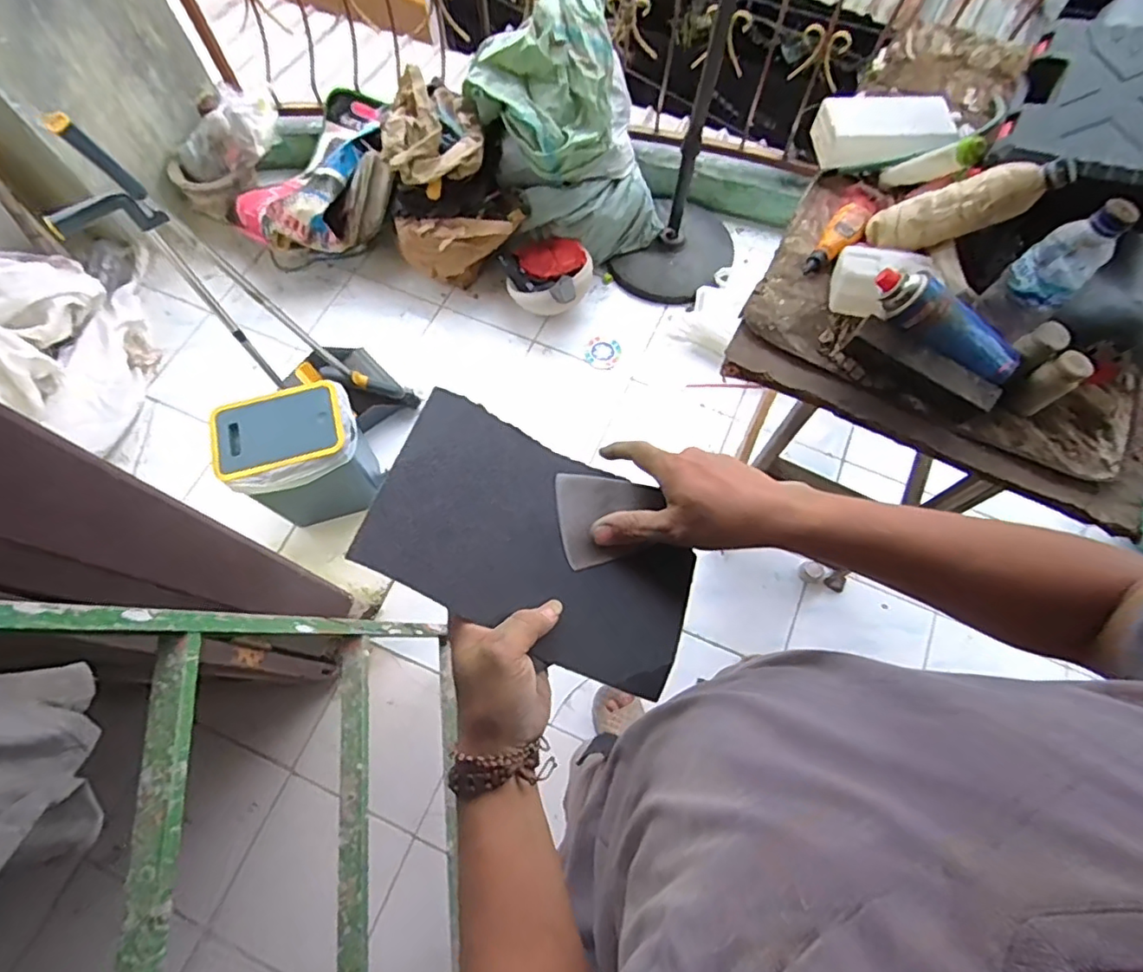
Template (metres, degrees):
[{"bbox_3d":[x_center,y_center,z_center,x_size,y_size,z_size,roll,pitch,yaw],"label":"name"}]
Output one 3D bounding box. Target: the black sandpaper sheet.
[{"bbox_3d":[-0.015,0.036,0.396,0.220,0.027,0.138,30,56,-19],"label":"black sandpaper sheet"}]

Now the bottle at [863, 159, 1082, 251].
[{"bbox_3d":[0.493,-0.358,0.748,0.062,0.222,0.058,37,67,-32],"label":"bottle"}]

